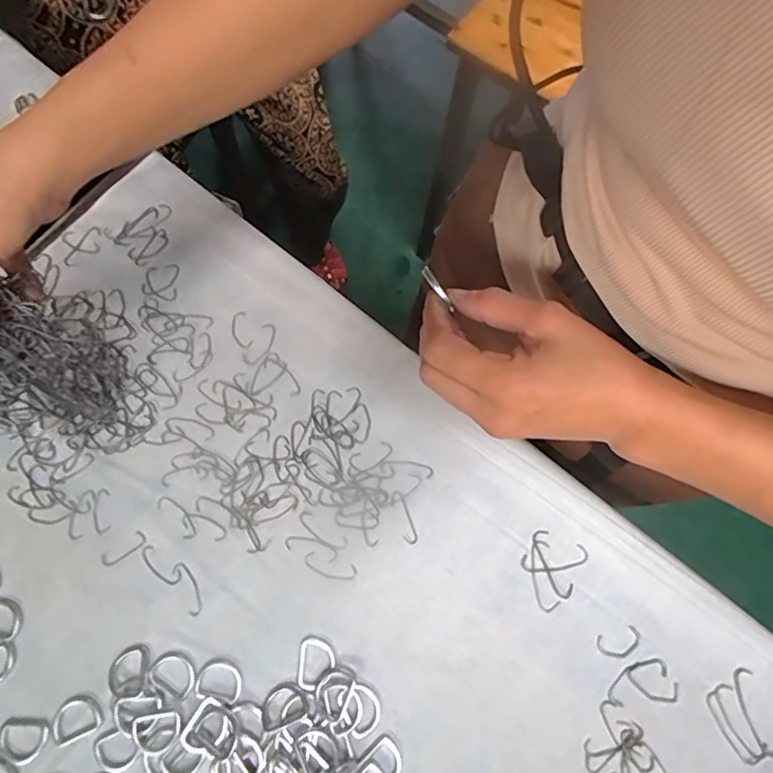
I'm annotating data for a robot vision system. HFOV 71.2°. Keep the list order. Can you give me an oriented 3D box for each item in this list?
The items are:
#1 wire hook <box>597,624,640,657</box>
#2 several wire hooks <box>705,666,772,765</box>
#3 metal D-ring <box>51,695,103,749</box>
[{"bbox_3d":[0.169,0.186,0.390,0.031,0.004,0.019,-15,74,-5],"label":"wire hook"},{"bbox_3d":[0.248,0.230,0.376,0.036,0.006,0.053,-19,75,-6],"label":"several wire hooks"},{"bbox_3d":[-0.218,0.232,0.378,0.036,0.004,0.026,-25,75,-8],"label":"metal D-ring"}]

